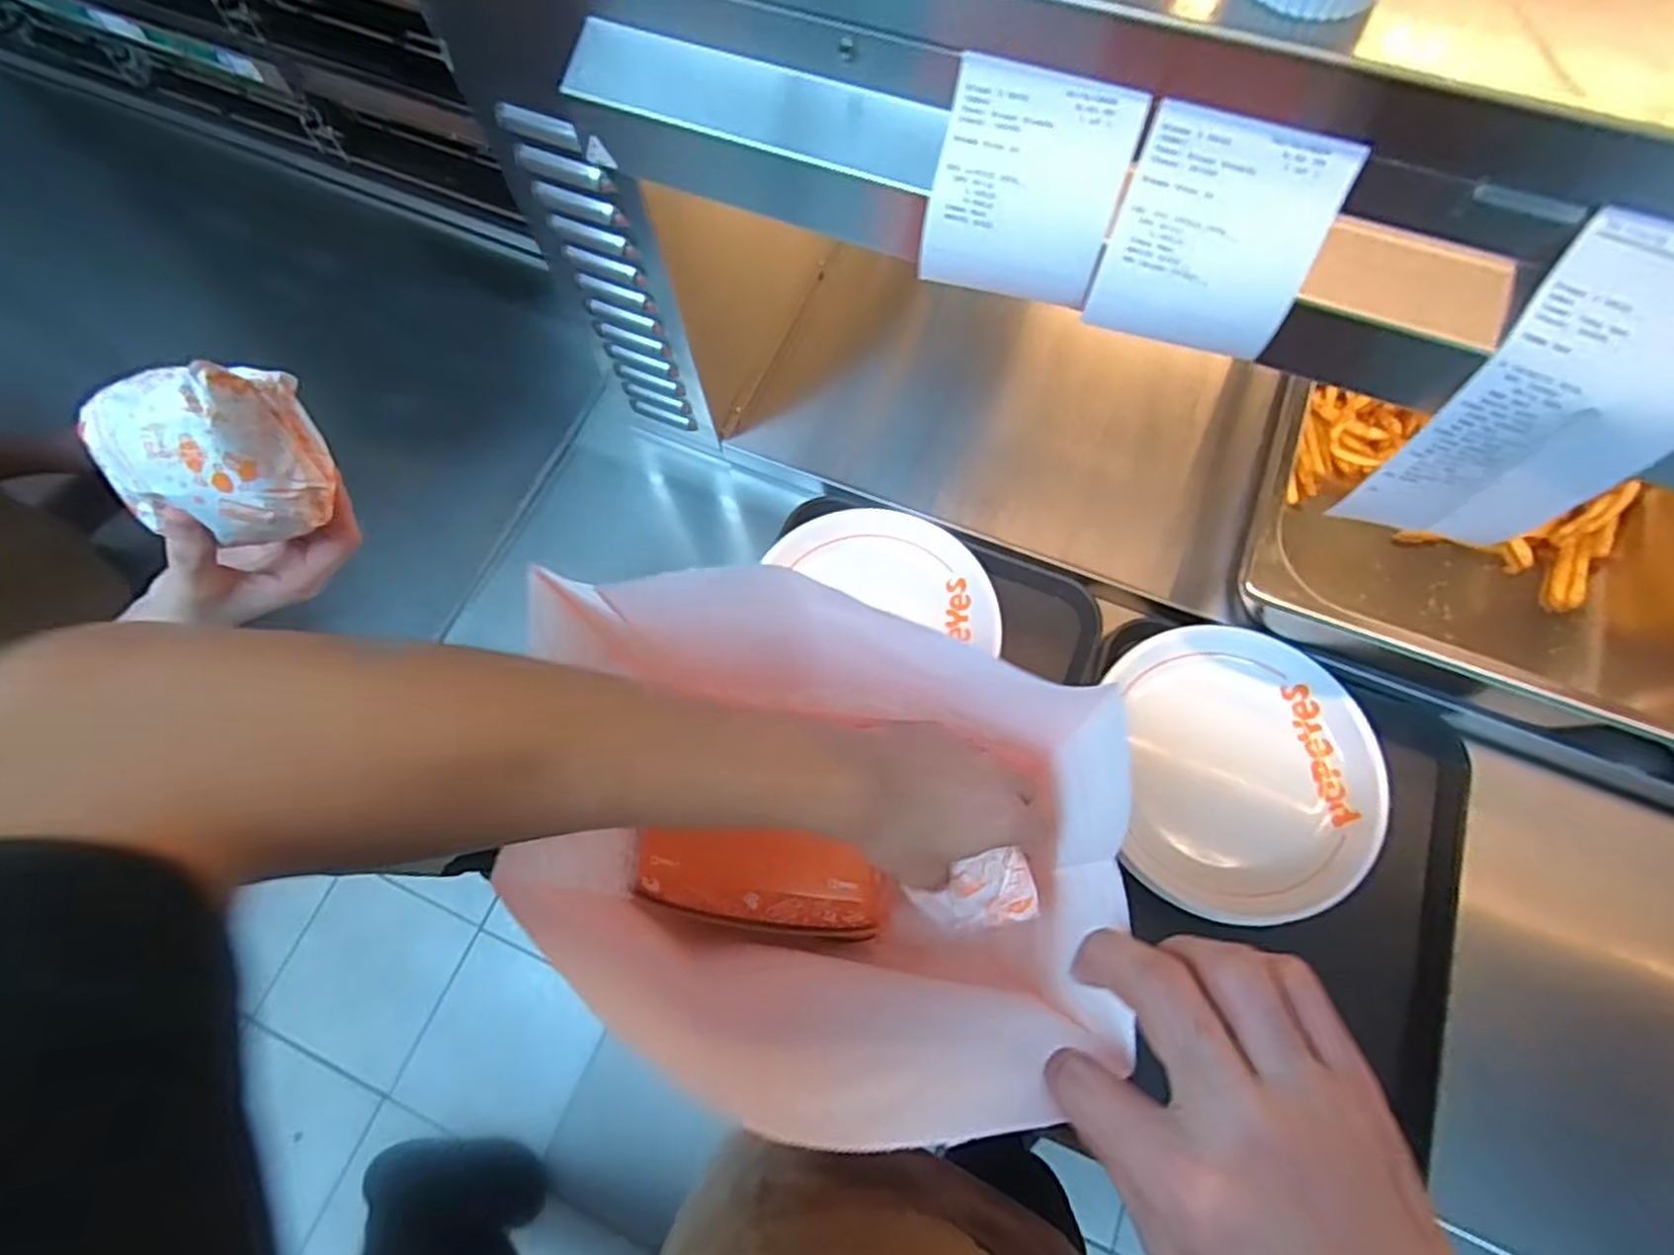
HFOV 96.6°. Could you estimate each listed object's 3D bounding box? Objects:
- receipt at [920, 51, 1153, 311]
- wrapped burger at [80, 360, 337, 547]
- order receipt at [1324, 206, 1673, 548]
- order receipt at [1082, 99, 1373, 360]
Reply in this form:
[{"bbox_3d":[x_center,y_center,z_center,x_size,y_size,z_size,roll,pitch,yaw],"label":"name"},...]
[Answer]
[{"bbox_3d":[0.082,-0.190,0.324,0.079,0.084,0.006,19,30,12],"label":"receipt"},{"bbox_3d":[-0.310,-0.085,0.377,0.086,0.089,0.061,-15,32,-6],"label":"wrapped burger"},{"bbox_3d":[0.302,-0.094,0.319,0.086,0.132,0.054,16,73,7],"label":"order receipt"},{"bbox_3d":[0.157,-0.161,0.310,0.078,0.082,0.008,21,30,11],"label":"order receipt"}]

